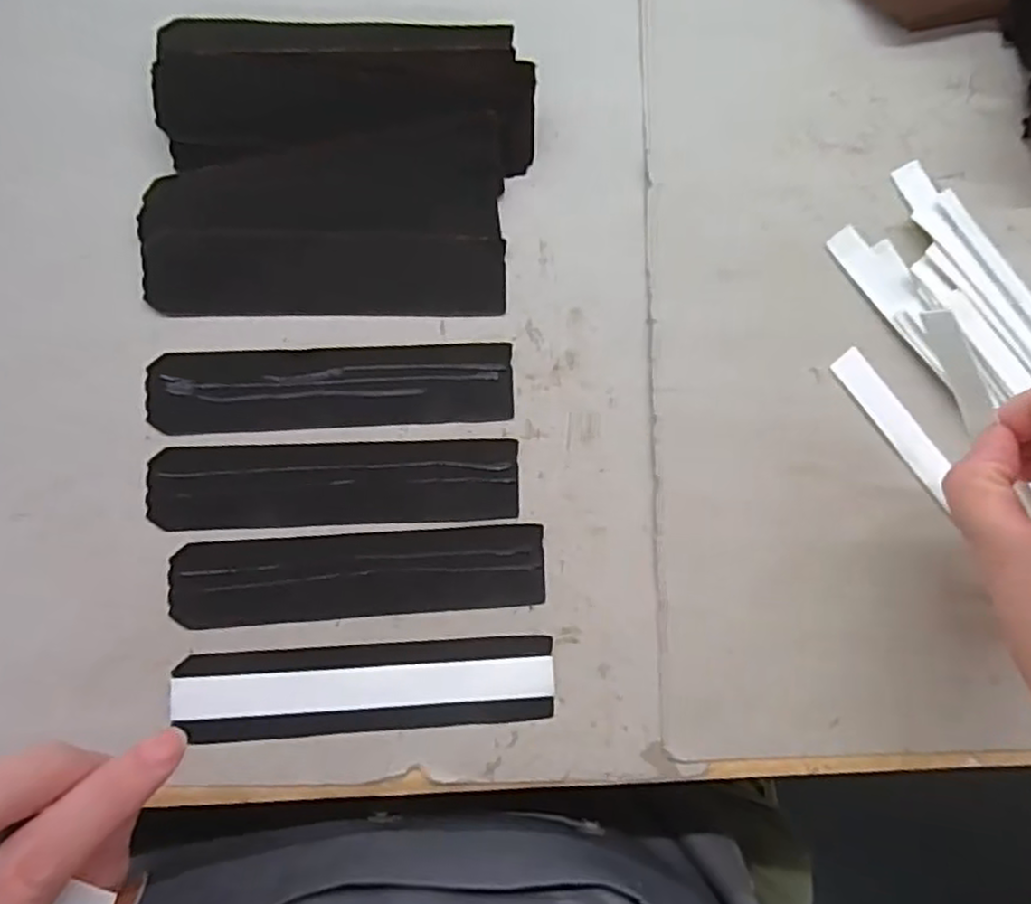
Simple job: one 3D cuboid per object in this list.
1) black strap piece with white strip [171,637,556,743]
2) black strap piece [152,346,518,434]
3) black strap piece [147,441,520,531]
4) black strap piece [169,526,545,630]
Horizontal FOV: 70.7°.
[{"bbox_3d":[-0.055,0.089,0.275,0.138,0.005,0.031,-2,75,-7],"label":"black strap piece with white strip"},{"bbox_3d":[-0.071,-0.025,0.290,0.139,0.004,0.032,-3,84,-6],"label":"black strap piece"},{"bbox_3d":[-0.069,0.012,0.283,0.138,0.004,0.031,-1,84,-6],"label":"black strap piece"},{"bbox_3d":[-0.059,0.048,0.281,0.139,0.004,0.031,-2,84,-6],"label":"black strap piece"}]

